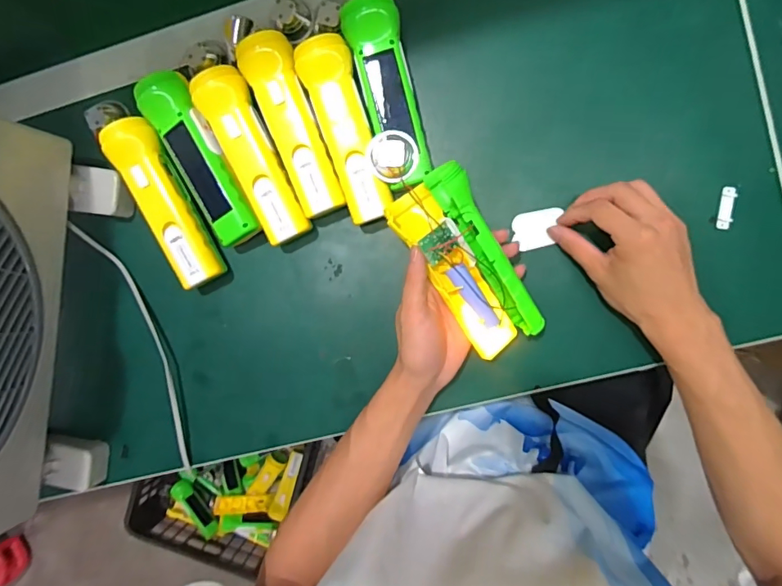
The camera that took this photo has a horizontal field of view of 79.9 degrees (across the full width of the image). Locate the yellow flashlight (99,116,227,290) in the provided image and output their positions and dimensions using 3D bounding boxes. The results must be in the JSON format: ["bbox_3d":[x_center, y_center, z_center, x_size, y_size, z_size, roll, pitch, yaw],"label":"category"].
[{"bbox_3d":[-0.212,-0.085,0.450,0.046,0.043,0.161,-28,89,7],"label":"yellow flashlight"}]

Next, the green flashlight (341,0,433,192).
[{"bbox_3d":[-0.002,-0.179,0.428,0.051,0.042,0.168,-12,91,7],"label":"green flashlight"}]

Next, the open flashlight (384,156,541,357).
[{"bbox_3d":[0.064,-0.022,0.403,0.066,0.051,0.162,-30,98,6],"label":"open flashlight"}]

